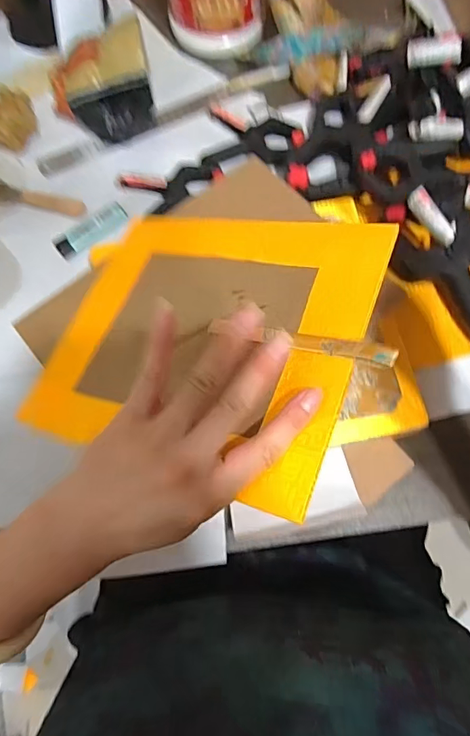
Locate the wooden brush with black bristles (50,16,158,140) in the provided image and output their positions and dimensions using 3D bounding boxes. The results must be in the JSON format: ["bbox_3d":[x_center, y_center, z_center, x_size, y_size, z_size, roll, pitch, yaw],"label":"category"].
[{"bbox_3d":[-0.142,-0.298,0.478,0.109,0.071,0.092,-14,72,-4],"label":"wooden brush with black bristles"}]

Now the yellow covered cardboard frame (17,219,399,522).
[{"bbox_3d":[-0.028,-0.029,0.320,0.228,0.005,0.203,12,65,28],"label":"yellow covered cardboard frame"}]

